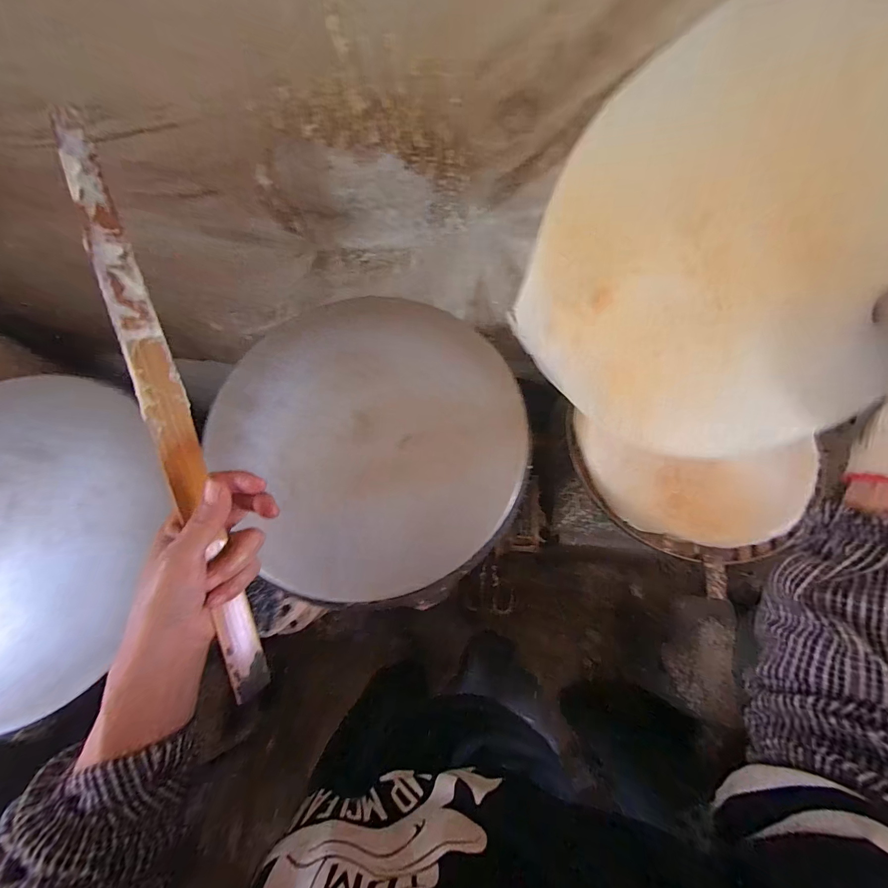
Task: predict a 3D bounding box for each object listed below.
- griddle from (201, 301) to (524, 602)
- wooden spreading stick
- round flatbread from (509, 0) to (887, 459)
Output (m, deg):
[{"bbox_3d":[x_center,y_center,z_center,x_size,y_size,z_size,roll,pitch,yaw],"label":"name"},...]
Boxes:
[{"bbox_3d":[-0.084,-0.017,0.490,0.351,0.045,0.386,0,72,1],"label":"griddle"},{"bbox_3d":[-0.198,-0.022,0.277,0.021,0.025,0.428,-16,93,-4],"label":"wooden spreading stick"},{"bbox_3d":[0.223,-0.166,0.374,0.020,0.359,0.340,-21,48,-33],"label":"round flatbread"}]

